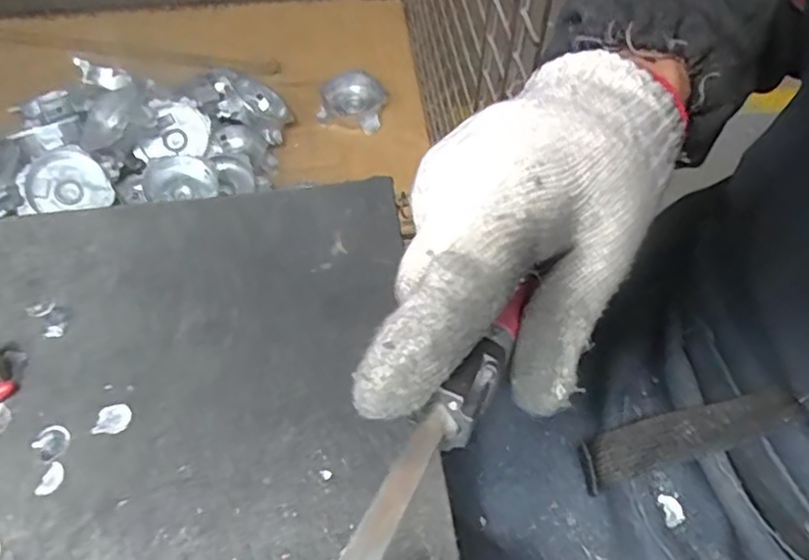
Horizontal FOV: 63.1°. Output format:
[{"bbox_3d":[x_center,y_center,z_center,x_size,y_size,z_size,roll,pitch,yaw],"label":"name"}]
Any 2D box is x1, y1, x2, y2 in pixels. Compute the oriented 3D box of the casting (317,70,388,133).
[{"bbox_3d":[-0.105,-0.360,1.329,0.140,0.042,0.132,6,56,3],"label":"casting"}]

